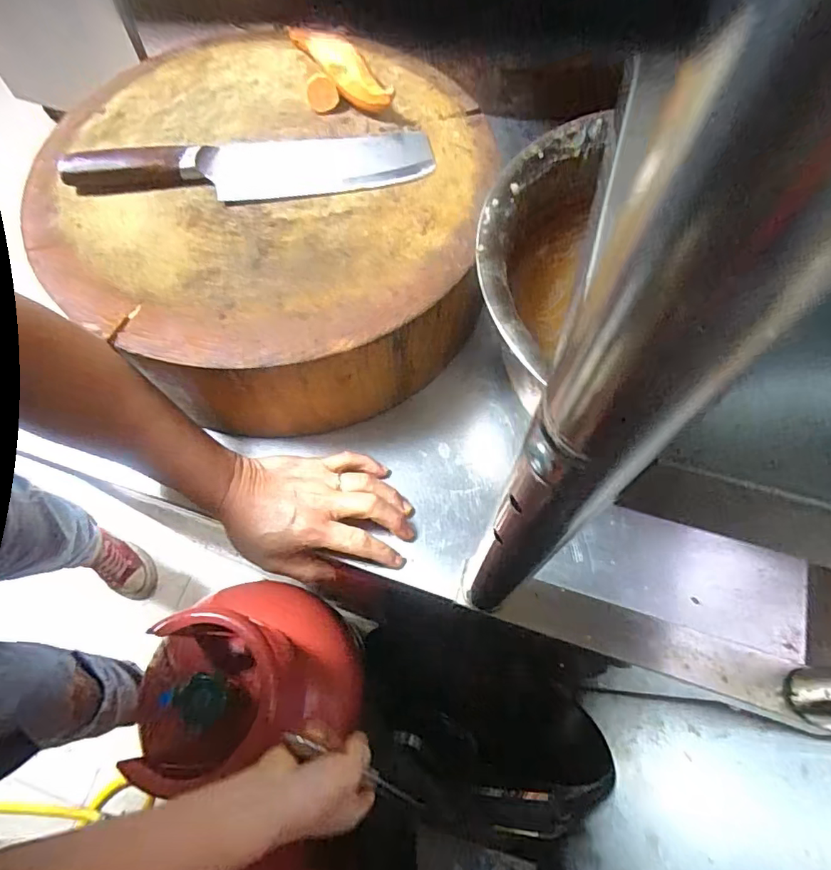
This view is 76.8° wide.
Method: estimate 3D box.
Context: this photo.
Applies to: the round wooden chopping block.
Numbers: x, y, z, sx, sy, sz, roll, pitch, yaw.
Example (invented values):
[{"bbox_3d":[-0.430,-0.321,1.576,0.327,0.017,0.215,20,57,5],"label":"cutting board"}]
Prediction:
[{"bbox_3d":[-0.125,-0.192,0.500,0.357,0.127,0.369,0,65,0],"label":"round wooden chopping block"}]

